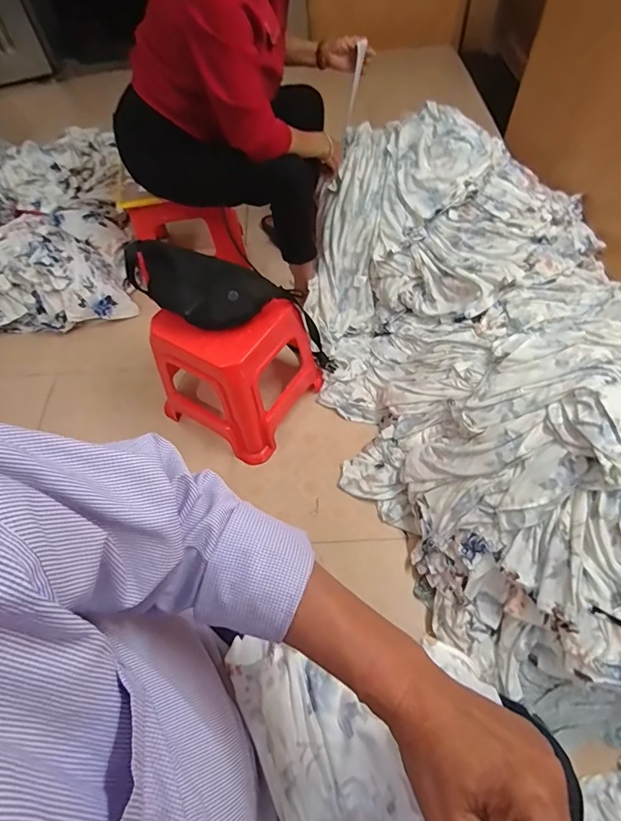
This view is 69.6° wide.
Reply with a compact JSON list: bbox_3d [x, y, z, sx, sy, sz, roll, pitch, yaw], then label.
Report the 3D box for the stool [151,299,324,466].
[{"bbox_3d":[-0.176,-0.111,1.065,0.285,0.303,0.287,29,64,20],"label":"stool"}]

